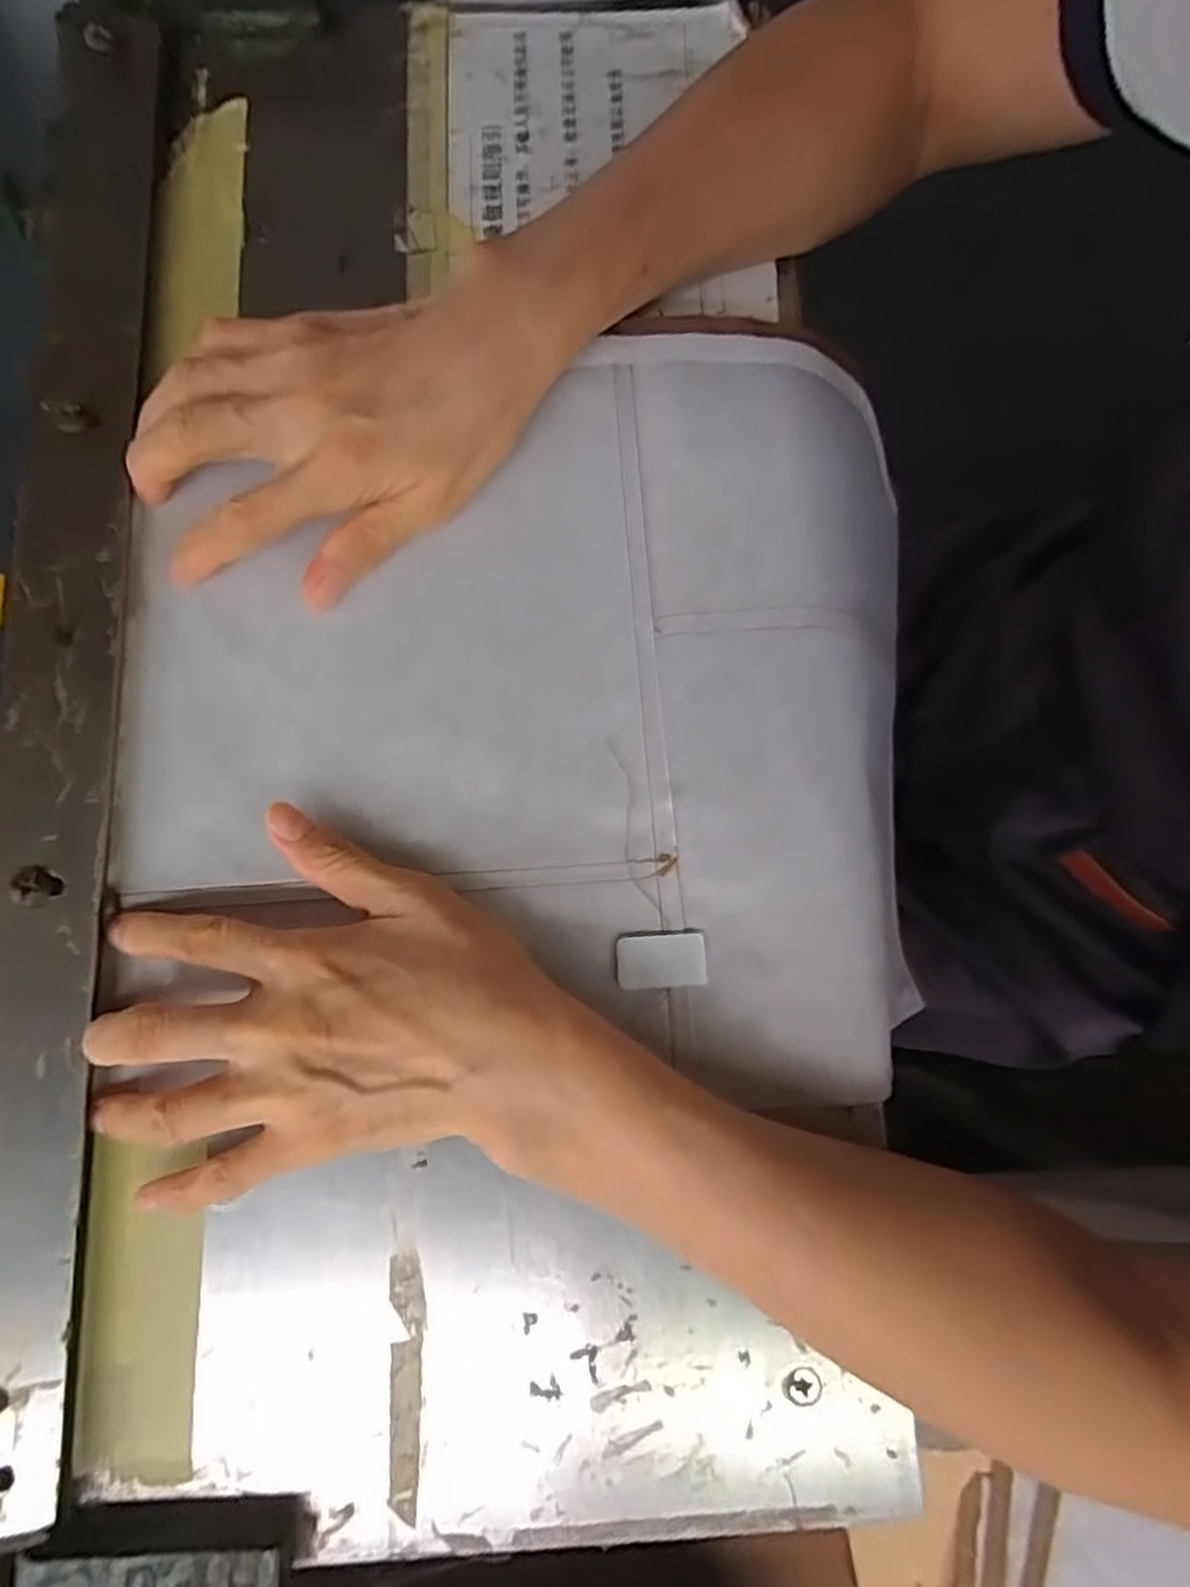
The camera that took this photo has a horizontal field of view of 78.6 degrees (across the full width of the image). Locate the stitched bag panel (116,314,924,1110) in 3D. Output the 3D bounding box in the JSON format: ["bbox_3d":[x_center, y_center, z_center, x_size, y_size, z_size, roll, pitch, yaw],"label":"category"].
[{"bbox_3d":[-0.026,-0.053,0.297,0.298,0.028,0.299,5,78,0],"label":"stitched bag panel"}]

